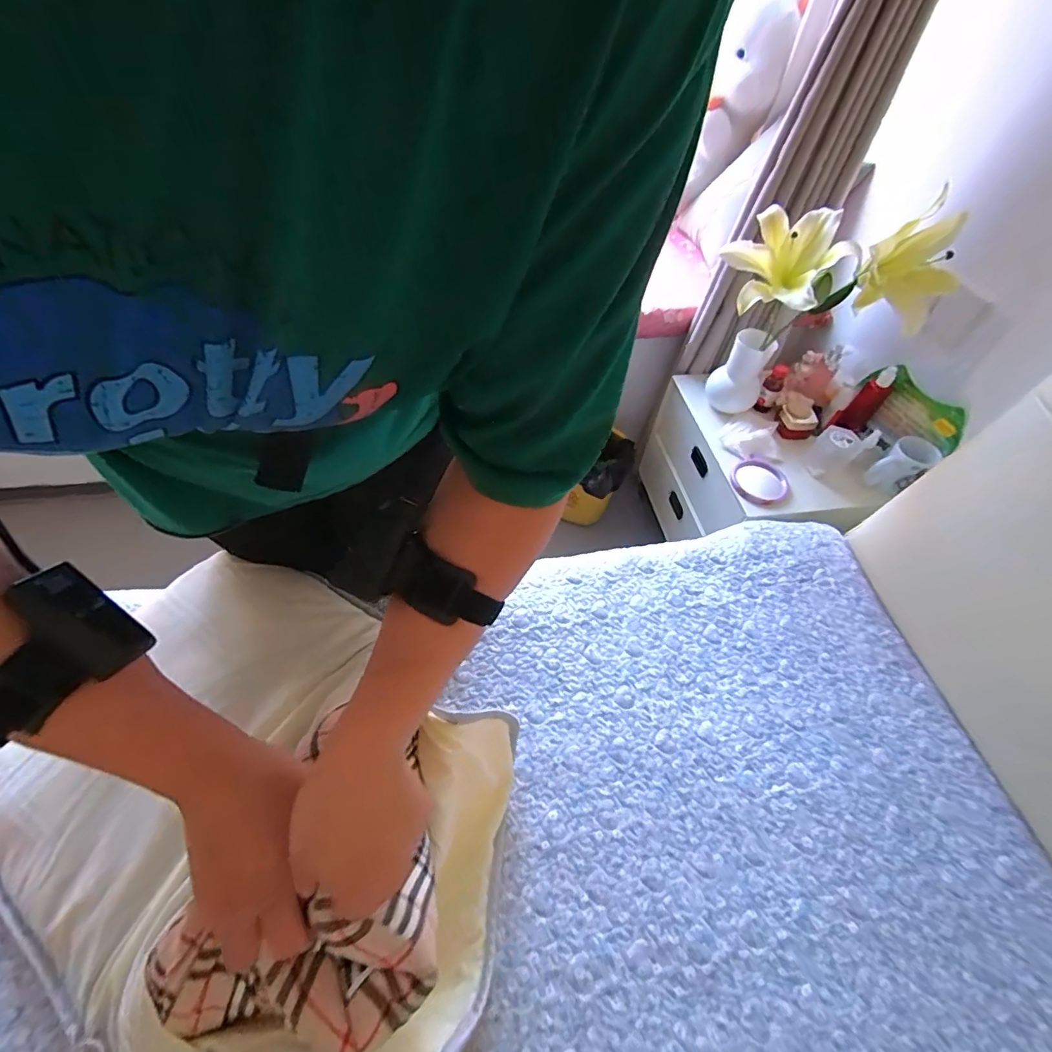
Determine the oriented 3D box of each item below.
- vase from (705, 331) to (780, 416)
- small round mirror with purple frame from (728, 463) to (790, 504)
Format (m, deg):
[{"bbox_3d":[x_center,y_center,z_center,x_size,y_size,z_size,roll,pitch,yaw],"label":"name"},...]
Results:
[{"bbox_3d":[0.457,-0.322,1.050,0.106,0.174,0.092,23,55,13],"label":"vase"},{"bbox_3d":[0.471,-0.087,0.986,0.108,0.019,0.107,2,53,-3],"label":"small round mirror with purple frame"}]

